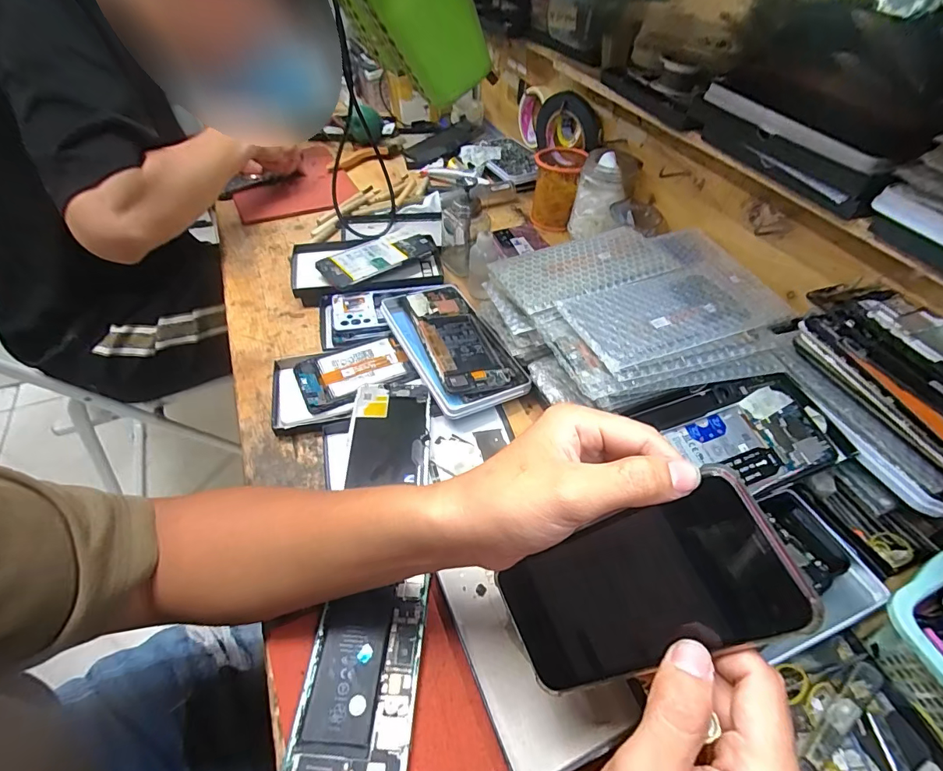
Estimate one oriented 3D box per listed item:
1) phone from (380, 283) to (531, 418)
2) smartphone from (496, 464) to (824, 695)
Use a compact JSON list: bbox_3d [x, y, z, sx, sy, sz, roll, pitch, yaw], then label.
[{"bbox_3d":[-0.021,-0.048,0.487,0.103,0.025,0.186,-21,53,-21],"label":"phone"},{"bbox_3d":[0.084,0.109,0.232,0.010,0.151,0.072,3,53,-55],"label":"smartphone"}]

